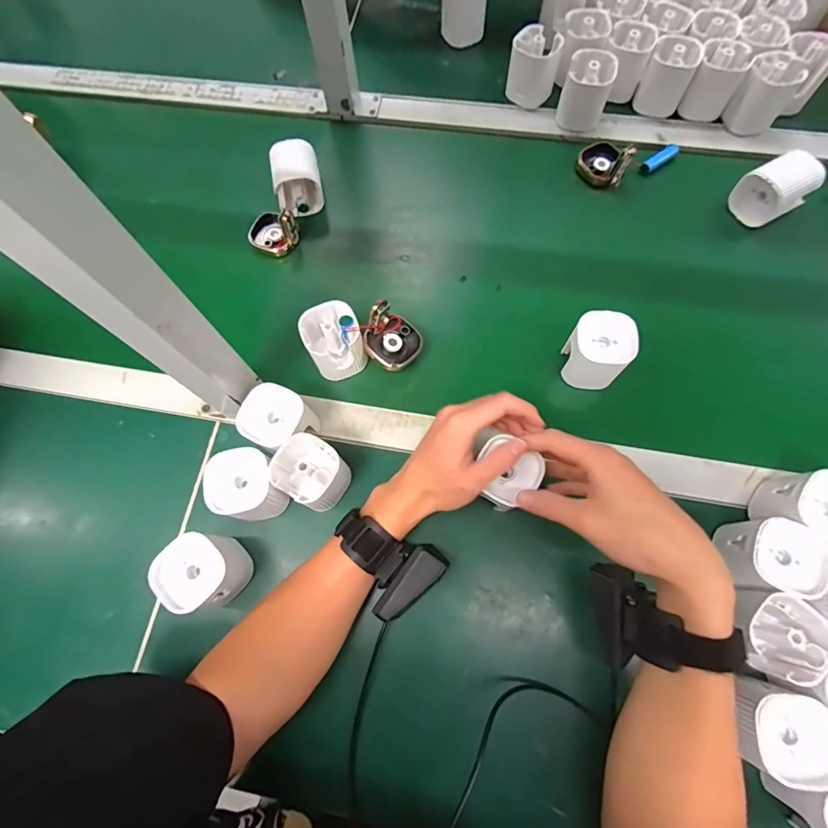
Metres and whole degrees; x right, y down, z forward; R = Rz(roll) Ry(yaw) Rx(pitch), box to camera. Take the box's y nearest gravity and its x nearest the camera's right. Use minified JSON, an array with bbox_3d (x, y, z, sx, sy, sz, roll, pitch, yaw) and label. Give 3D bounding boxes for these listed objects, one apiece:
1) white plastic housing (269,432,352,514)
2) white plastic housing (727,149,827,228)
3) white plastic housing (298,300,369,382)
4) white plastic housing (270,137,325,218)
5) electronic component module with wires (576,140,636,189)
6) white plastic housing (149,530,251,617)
[{"bbox_3d":[-0.093,0.054,0.406,0.063,0.064,0.056,35,76,13],"label":"white plastic housing"},{"bbox_3d":[0.409,-0.254,0.502,0.067,0.049,0.055,-28,72,-7],"label":"white plastic housing"},{"bbox_3d":[-0.081,-0.074,0.452,0.054,0.061,0.055,-27,72,-7],"label":"white plastic housing"},{"bbox_3d":[-0.140,-0.281,0.533,0.051,0.053,0.071,-8,71,0],"label":"white plastic housing"},{"bbox_3d":[0.236,-0.318,0.537,0.059,0.046,0.053,28,75,11],"label":"electronic component module with wires"},{"bbox_3d":[-0.176,0.134,0.381,0.057,0.065,0.060,36,75,14],"label":"white plastic housing"}]

